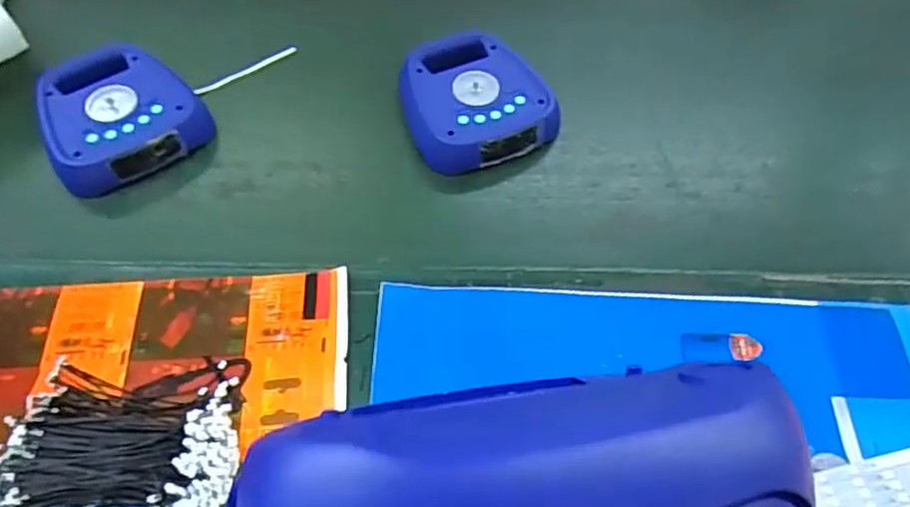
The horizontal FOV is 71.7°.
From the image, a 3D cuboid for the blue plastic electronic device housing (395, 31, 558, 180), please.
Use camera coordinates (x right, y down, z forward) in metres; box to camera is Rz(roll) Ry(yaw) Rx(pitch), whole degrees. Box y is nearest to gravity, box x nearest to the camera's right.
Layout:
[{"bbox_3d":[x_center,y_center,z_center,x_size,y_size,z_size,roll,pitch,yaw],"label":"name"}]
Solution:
[{"bbox_3d":[0.023,-0.177,0.719,0.169,0.041,0.175,-22,62,-14],"label":"blue plastic electronic device housing"}]

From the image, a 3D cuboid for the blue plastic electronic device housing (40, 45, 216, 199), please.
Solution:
[{"bbox_3d":[-0.367,-0.152,0.693,0.155,0.055,0.156,-31,64,-18],"label":"blue plastic electronic device housing"}]

